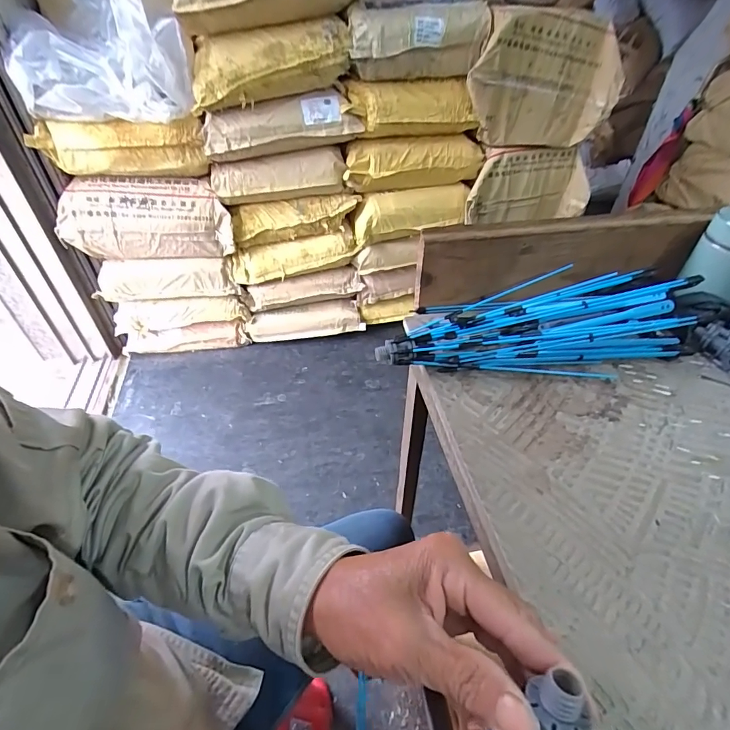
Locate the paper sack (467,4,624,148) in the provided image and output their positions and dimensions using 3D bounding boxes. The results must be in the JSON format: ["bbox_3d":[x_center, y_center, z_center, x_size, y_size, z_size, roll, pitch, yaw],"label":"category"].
[{"bbox_3d":[0.506,-0.809,1.219,0.418,0.325,0.117,-6,43,-6],"label":"paper sack"}]

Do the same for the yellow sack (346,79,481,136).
[{"bbox_3d":[0.131,-0.710,1.188,0.350,0.126,0.102,-14,45,-14],"label":"yellow sack"}]

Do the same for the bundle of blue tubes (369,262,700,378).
[{"bbox_3d":[0.172,-0.042,0.434,0.316,0.065,0.099,-2,43,-2],"label":"bundle of blue tubes"}]

